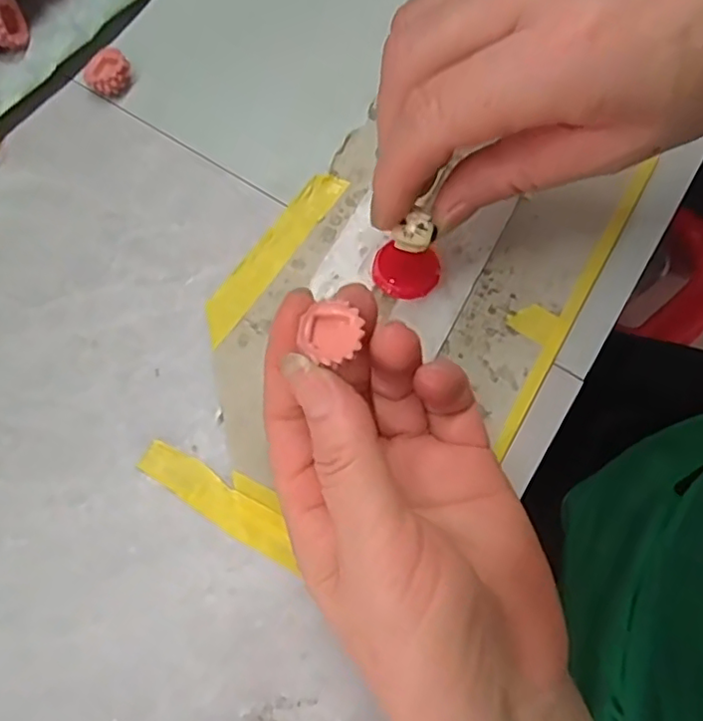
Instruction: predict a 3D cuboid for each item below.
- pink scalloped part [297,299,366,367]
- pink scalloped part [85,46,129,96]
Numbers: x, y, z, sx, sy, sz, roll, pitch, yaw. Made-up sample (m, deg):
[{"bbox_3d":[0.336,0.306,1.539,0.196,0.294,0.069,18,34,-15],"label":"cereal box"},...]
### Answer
[{"bbox_3d":[-0.005,-0.008,0.179,0.017,0.005,0.017,17,74,3],"label":"pink scalloped part"},{"bbox_3d":[-0.110,-0.130,0.276,0.020,0.010,0.020,1,74,-2],"label":"pink scalloped part"}]

